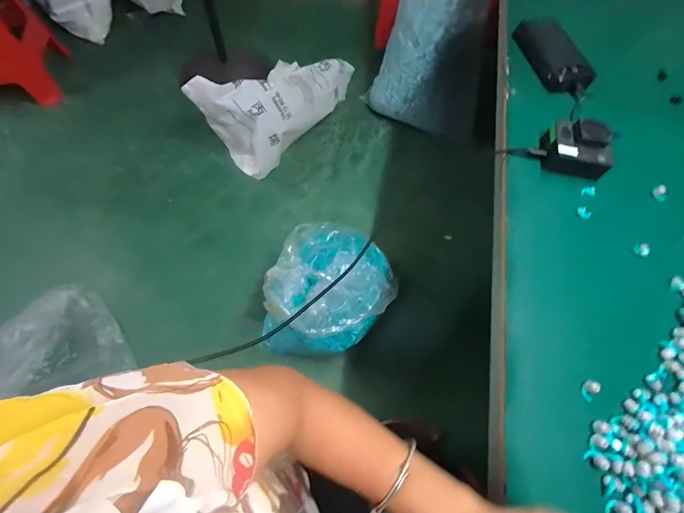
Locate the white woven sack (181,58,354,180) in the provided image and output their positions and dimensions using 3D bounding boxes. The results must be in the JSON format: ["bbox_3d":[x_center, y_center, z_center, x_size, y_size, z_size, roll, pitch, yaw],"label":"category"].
[{"bbox_3d":[-0.229,-0.635,1.310,0.320,0.299,0.609,39,70,14],"label":"white woven sack"}]

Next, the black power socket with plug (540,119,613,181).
[{"bbox_3d":[0.331,-0.151,0.460,0.082,0.043,0.073,9,66,1],"label":"black power socket with plug"}]

